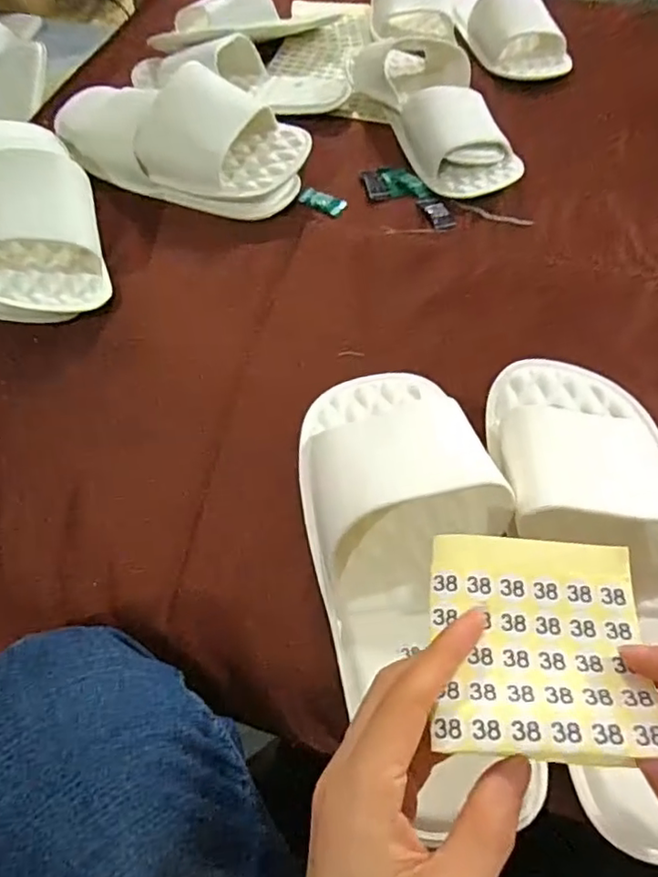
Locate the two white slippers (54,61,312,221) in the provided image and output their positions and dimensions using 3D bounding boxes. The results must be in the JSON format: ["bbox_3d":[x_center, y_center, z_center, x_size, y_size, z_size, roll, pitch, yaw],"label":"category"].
[{"bbox_3d":[-0.134,-0.281,0.538,0.229,0.089,0.097,22,58,14],"label":"two white slippers"}]

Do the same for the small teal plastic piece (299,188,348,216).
[{"bbox_3d":[-0.007,-0.223,0.554,0.046,0.004,0.023,26,59,16],"label":"small teal plastic piece"}]

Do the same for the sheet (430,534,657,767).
[{"bbox_3d":[0.084,0.081,0.236,0.081,0.011,0.084,2,55,6],"label":"sheet"}]

